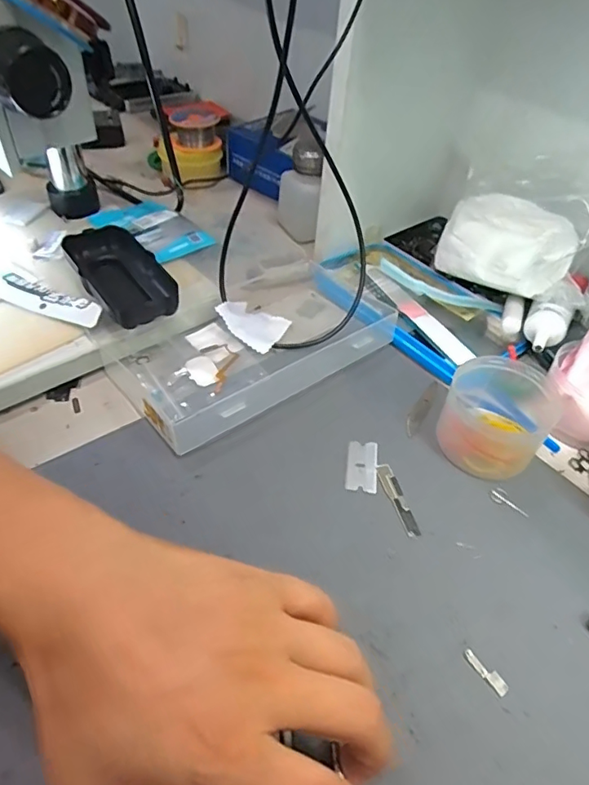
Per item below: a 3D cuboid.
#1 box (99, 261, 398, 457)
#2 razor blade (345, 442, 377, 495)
[{"bbox_3d":[-0.027,-0.048,0.398,0.210,0.031,0.127,-27,54,-28],"label":"box"},{"bbox_3d":[0.042,0.045,0.334,0.019,0.004,0.039,7,46,1],"label":"razor blade"}]

